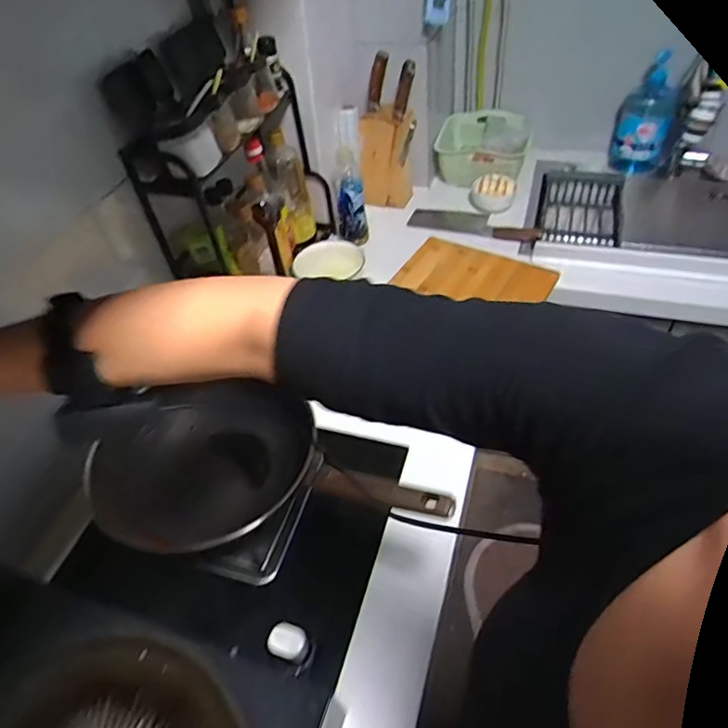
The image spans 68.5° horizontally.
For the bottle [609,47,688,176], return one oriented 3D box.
[{"bbox_3d":[0.663,-0.577,1.242,0.134,0.258,0.071,15,50,20],"label":"bottle"}]

